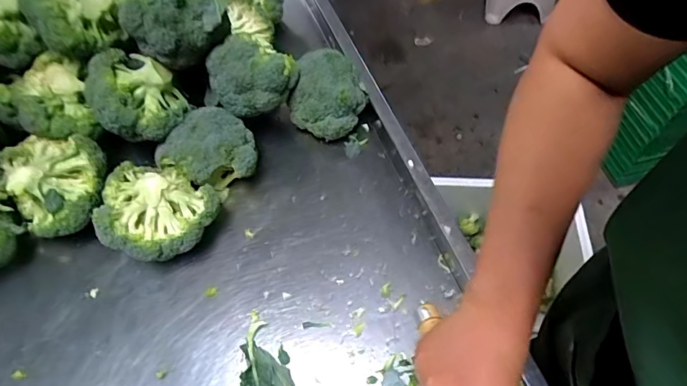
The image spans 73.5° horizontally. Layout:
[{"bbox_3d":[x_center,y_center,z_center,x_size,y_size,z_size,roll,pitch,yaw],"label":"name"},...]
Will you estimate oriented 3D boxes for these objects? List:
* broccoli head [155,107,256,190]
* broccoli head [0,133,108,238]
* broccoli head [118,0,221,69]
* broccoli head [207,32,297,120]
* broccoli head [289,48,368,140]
[{"bbox_3d":[-0.168,-0.046,0.599,0.111,0.099,0.096,-40,65,-20],"label":"broccoli head"},{"bbox_3d":[-0.355,-0.018,0.567,0.134,0.071,0.119,33,66,21],"label":"broccoli head"},{"bbox_3d":[-0.195,-0.201,0.548,0.092,0.087,0.088,24,62,16],"label":"broccoli head"},{"bbox_3d":[-0.113,-0.152,0.582,0.108,0.076,0.073,-30,62,-15],"label":"broccoli head"},{"bbox_3d":[-0.019,-0.134,0.646,0.086,0.108,0.092,-1,59,2],"label":"broccoli head"}]

